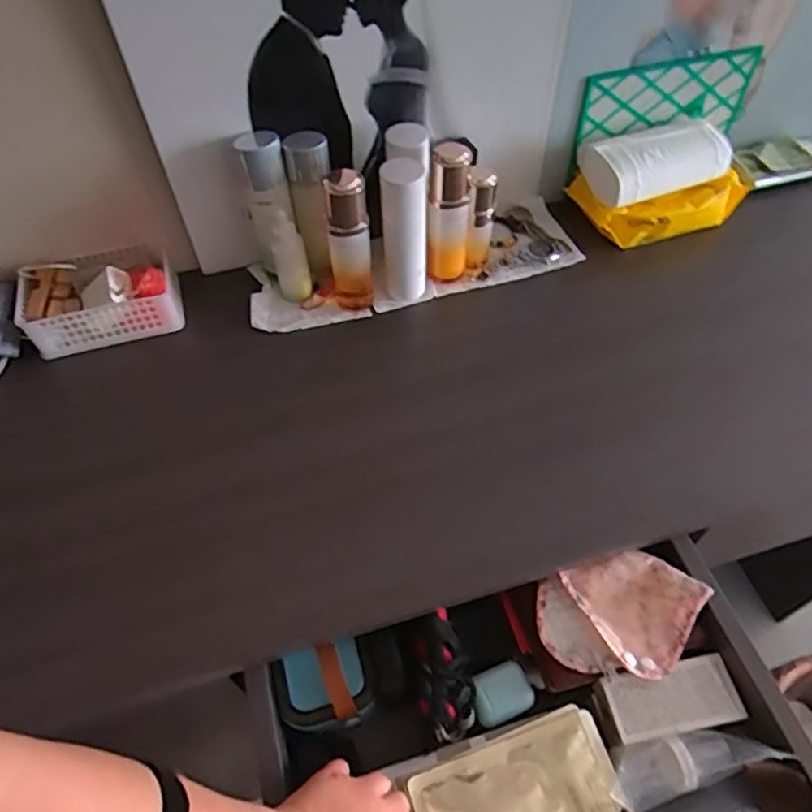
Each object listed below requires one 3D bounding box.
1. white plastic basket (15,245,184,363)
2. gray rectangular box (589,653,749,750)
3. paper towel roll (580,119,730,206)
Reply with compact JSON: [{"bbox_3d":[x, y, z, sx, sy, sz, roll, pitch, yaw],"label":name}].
[{"bbox_3d":[-0.336,-0.124,0.709,0.165,0.063,0.104,-14,55,-8],"label":"white plastic basket"},{"bbox_3d":[0.227,0.258,0.553,0.115,0.035,0.053,-9,54,-5],"label":"gray rectangular box"},{"bbox_3d":[0.295,-0.295,0.751,0.165,0.045,0.092,-17,55,-10],"label":"paper towel roll"}]

